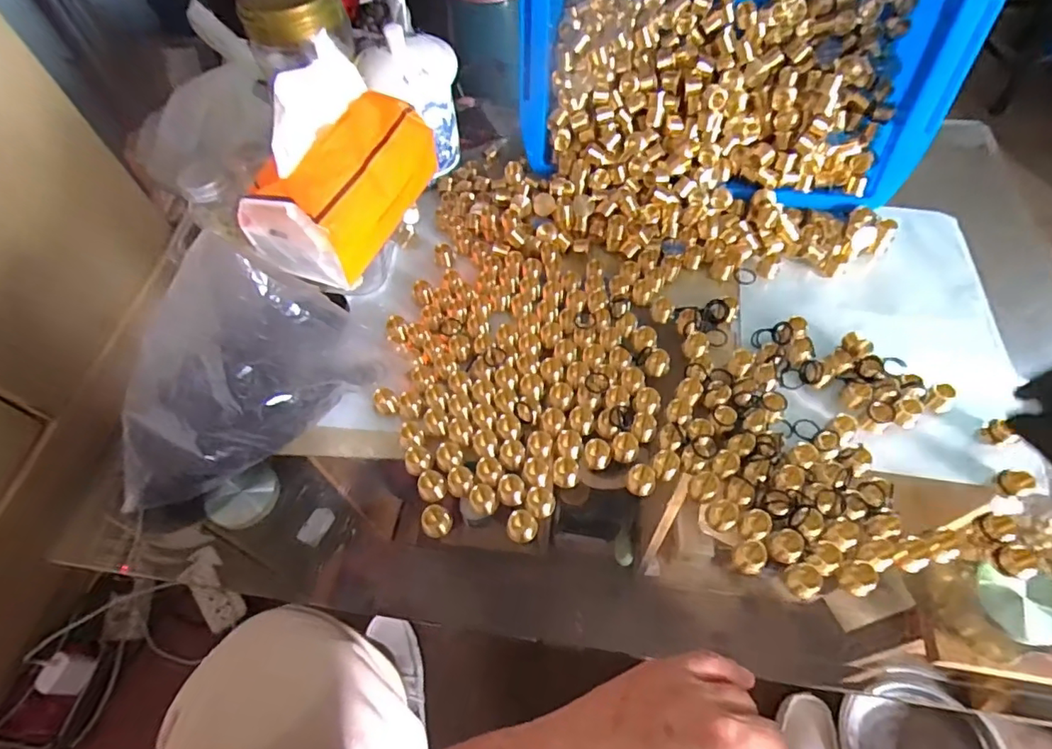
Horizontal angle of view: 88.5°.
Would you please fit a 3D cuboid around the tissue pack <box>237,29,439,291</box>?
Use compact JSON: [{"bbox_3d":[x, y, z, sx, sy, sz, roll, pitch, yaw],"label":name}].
[{"bbox_3d":[-0.150,-0.170,0.425,0.090,0.117,0.155,18,60,15],"label":"tissue pack"}]

